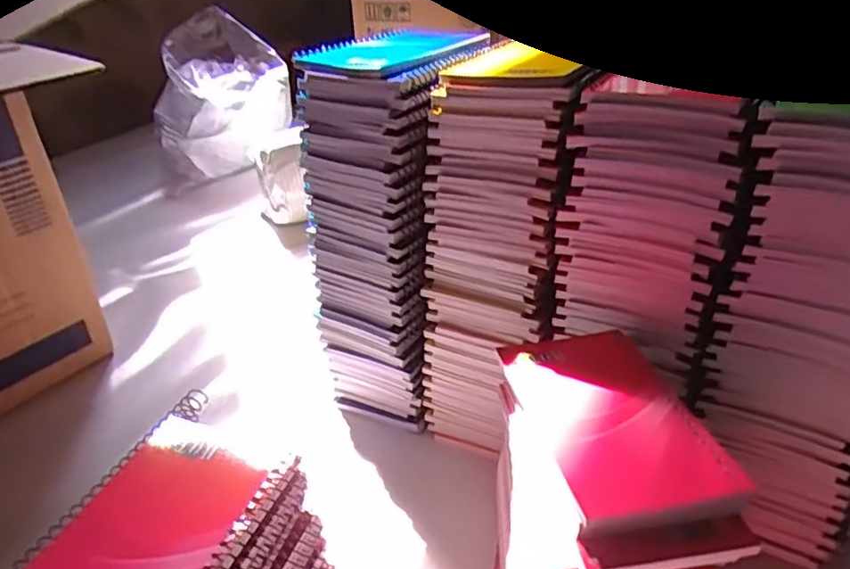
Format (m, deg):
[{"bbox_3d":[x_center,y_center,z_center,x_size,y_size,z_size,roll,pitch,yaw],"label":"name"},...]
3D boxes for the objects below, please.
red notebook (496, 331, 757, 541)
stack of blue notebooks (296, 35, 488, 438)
[{"bbox_3d":[0.094,0.068,0.342,0.083,0.017,0.133,-10,31,-9],"label":"red notebook"},{"bbox_3d":[-0.022,-0.046,0.532,0.111,0.282,0.141,7,31,19],"label":"stack of blue notebooks"}]

